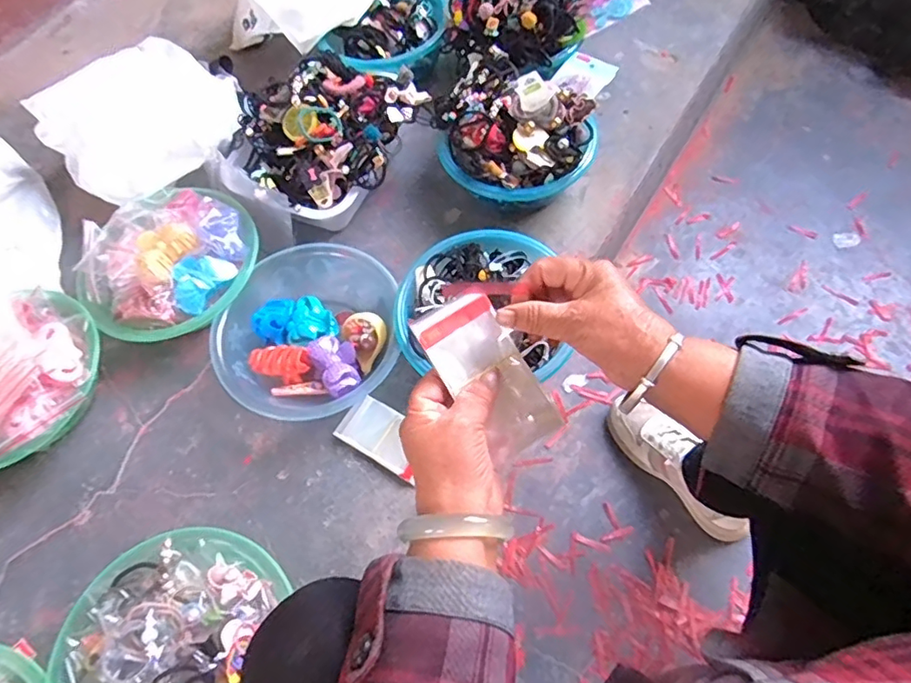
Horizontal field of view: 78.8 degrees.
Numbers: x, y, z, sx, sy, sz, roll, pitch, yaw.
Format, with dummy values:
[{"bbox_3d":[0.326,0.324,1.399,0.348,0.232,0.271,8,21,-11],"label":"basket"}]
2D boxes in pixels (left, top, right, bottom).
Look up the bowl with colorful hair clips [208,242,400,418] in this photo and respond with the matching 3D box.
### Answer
[{"bbox_3d":[-0.187,-0.010,0.722,0.221,0.072,0.225,-1,64,3],"label":"bowl with colorful hair clips"}]

